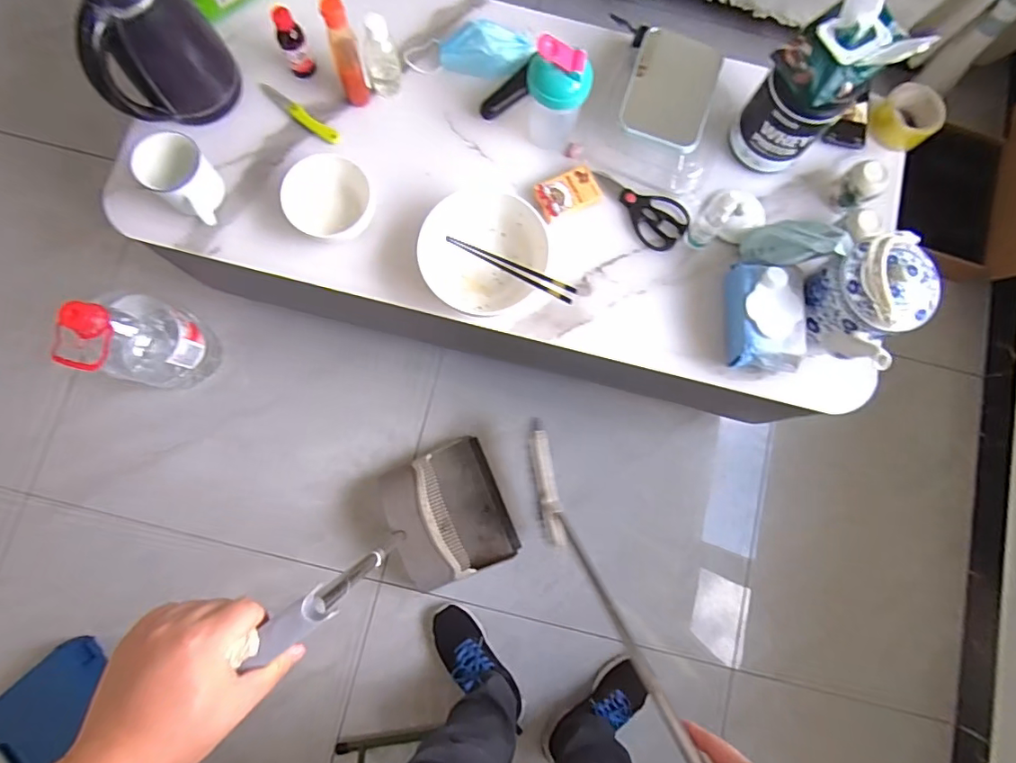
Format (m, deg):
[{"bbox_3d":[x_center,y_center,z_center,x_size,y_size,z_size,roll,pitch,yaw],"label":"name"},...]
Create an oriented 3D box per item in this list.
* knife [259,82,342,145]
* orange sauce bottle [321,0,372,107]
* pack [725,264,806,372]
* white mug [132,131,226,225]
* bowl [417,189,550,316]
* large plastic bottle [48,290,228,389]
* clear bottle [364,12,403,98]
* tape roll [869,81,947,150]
[{"bbox_3d":[-0.352,-0.451,0.859,0.156,0.010,0.023,35,81,4],"label":"knife"},{"bbox_3d":[-0.252,-0.505,0.789,0.044,0.161,0.045,-14,81,-5],"label":"orange sauce bottle"},{"bbox_3d":[0.400,-0.101,0.781,0.111,0.068,0.159,5,80,-2],"label":"pack"},{"bbox_3d":[-0.492,-0.309,0.777,0.115,0.078,0.093,35,81,4],"label":"white mug"},{"bbox_3d":[-0.041,-0.209,0.802,0.192,0.077,0.194,0,80,-2],"label":"bowl"},{"bbox_3d":[-0.739,-0.091,1.003,0.194,0.310,0.174,20,80,1],"label":"large plastic bottle"},{"bbox_3d":[-0.203,-0.519,0.819,0.052,0.122,0.037,-8,81,-4],"label":"clear bottle"},{"bbox_3d":[0.685,-0.455,0.874,0.102,0.050,0.102,0,80,-2],"label":"tape roll"}]

